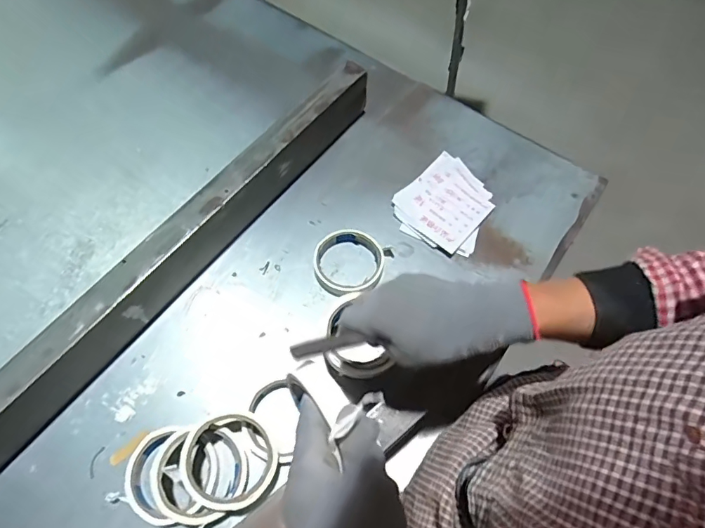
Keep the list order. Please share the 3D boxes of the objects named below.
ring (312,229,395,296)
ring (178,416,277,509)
[{"bbox_3d":[-0.004,-0.003,0.606,0.090,0.024,0.091,1,65,-2],"label":"ring"},{"bbox_3d":[-0.124,0.196,0.471,0.093,0.016,0.090,11,60,-19],"label":"ring"}]

